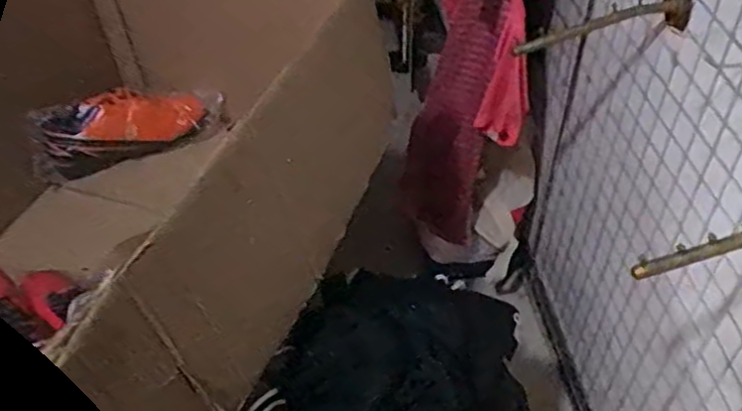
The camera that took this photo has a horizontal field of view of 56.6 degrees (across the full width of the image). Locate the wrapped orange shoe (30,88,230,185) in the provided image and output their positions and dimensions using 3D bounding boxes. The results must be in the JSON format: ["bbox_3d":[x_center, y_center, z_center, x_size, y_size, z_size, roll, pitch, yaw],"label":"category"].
[{"bbox_3d":[-0.396,-0.143,1.136,0.308,0.113,0.077,-22,48,-17],"label":"wrapped orange shoe"}]

